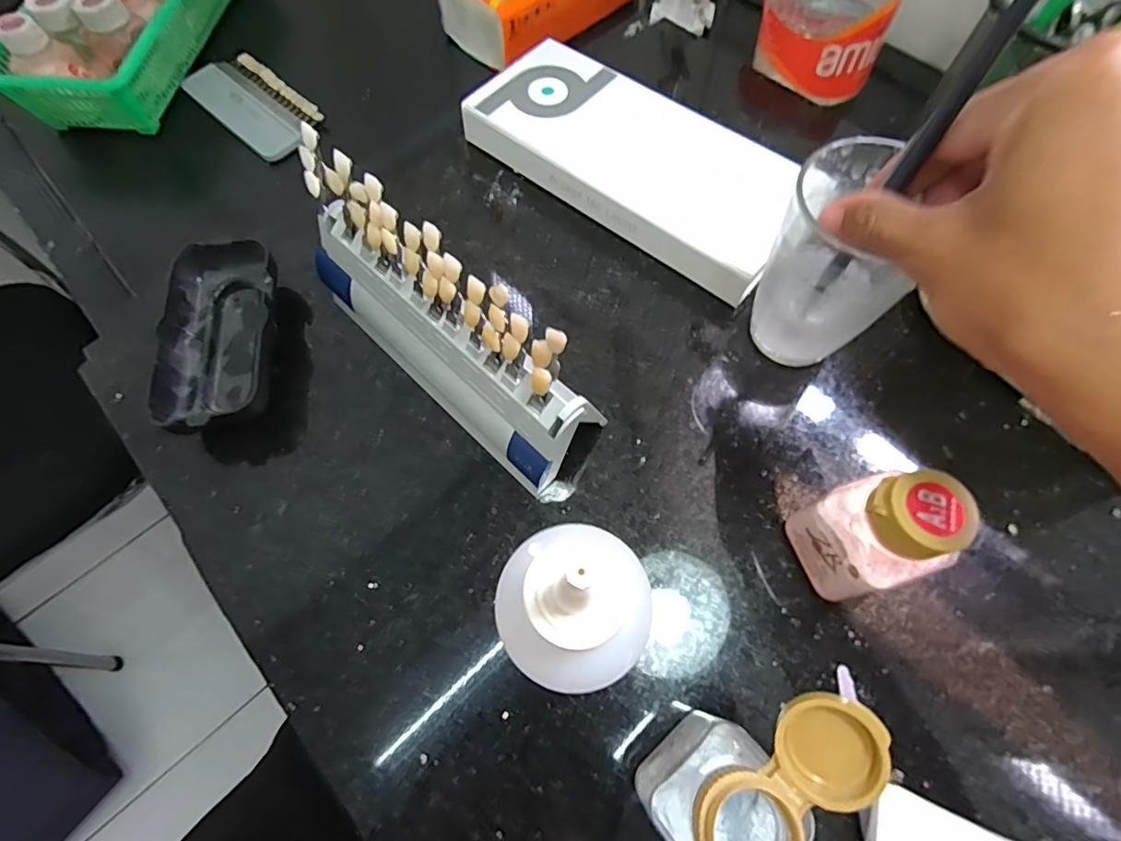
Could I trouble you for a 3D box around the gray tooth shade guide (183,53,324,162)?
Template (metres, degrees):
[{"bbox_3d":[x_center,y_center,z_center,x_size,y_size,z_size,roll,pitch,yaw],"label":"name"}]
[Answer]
[{"bbox_3d":[-0.274,-0.285,0.471,0.153,0.012,0.068,41,73,18],"label":"gray tooth shade guide"}]

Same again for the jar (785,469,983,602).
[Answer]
[{"bbox_3d":[0.125,0.046,0.211,0.037,0.071,0.040,-20,67,-7],"label":"jar"}]

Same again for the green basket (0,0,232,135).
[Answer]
[{"bbox_3d":[-0.392,-0.383,0.484,0.122,0.086,0.277,6,66,4],"label":"green basket"}]

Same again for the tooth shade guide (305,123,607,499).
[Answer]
[{"bbox_3d":[-0.057,-0.047,0.248,0.183,0.086,0.049,40,73,17],"label":"tooth shade guide"}]

